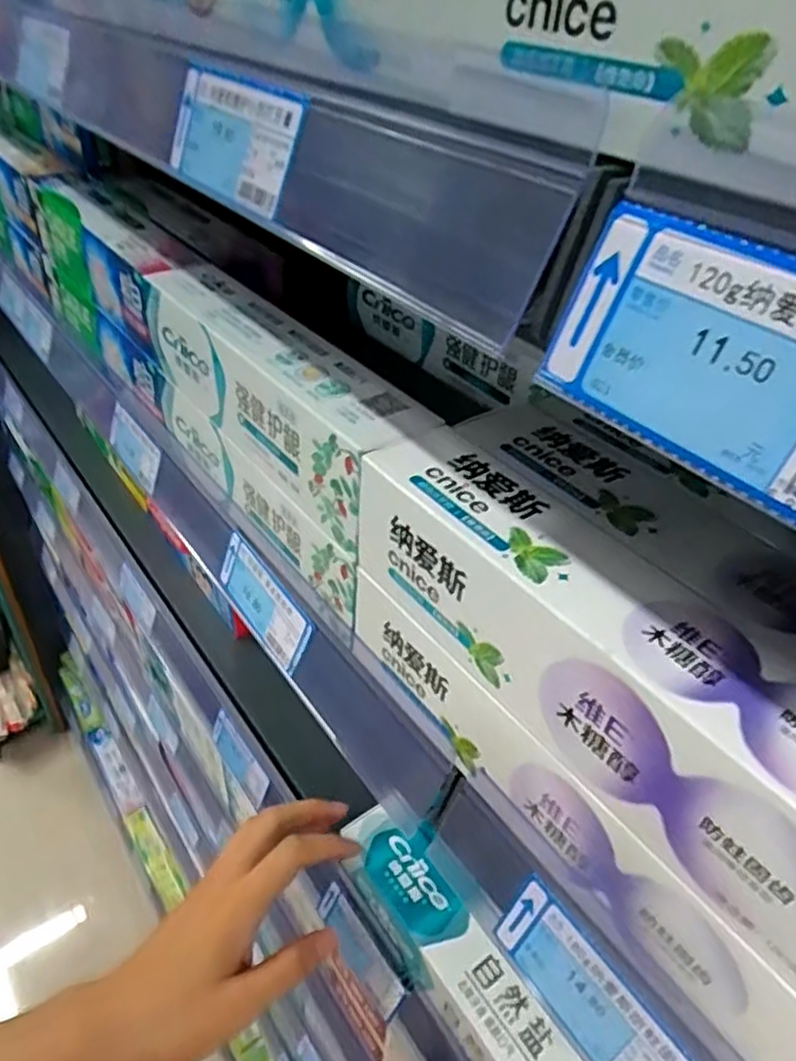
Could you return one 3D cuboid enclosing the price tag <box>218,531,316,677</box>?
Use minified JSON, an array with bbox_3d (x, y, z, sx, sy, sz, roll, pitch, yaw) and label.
[{"bbox_3d":[-0.075,0.040,0.378,0.004,0.038,0.087,-7,37,-43],"label":"price tag"}]

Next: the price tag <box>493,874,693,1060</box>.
[{"bbox_3d":[0.069,0.166,0.238,0.004,0.035,0.082,-3,36,-45],"label":"price tag"}]

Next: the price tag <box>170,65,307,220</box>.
[{"bbox_3d":[-0.057,-0.135,0.237,0.006,0.035,0.080,-5,35,-42],"label":"price tag"}]

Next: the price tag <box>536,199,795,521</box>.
[{"bbox_3d":[0.064,-0.028,0.122,0.004,0.039,0.084,-4,37,-44],"label":"price tag"}]

